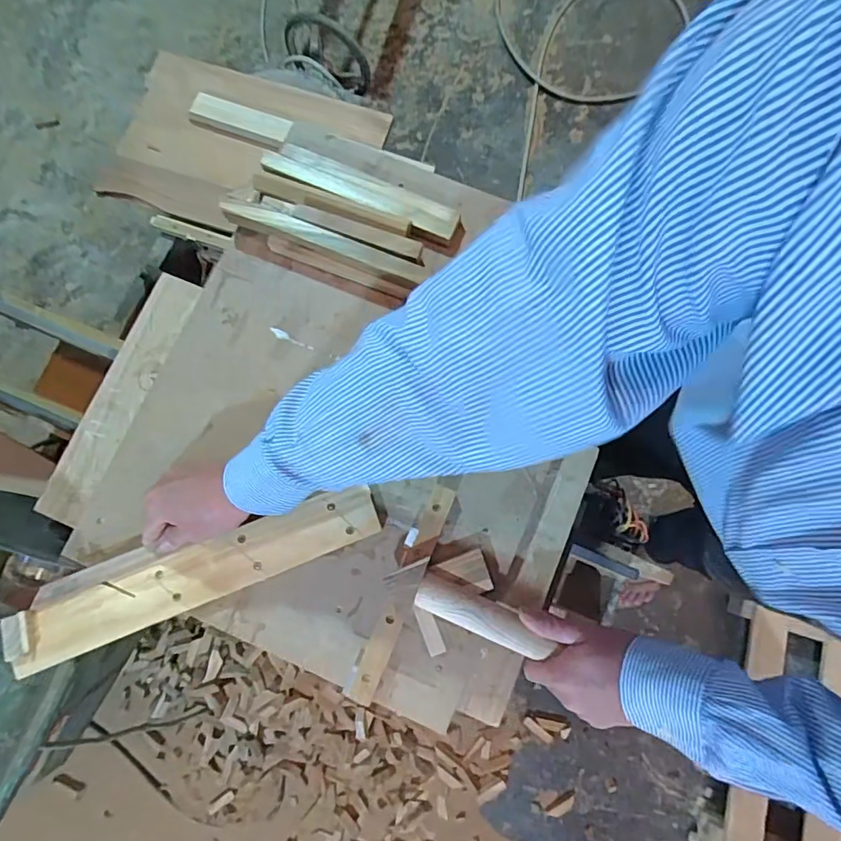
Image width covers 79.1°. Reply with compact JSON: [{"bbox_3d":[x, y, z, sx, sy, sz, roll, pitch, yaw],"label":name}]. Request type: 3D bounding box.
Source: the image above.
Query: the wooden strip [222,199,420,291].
[{"bbox_3d":[-0.117,-0.217,0.619,0.256,0.035,0.027,23,80,6],"label":"wooden strip"}]

